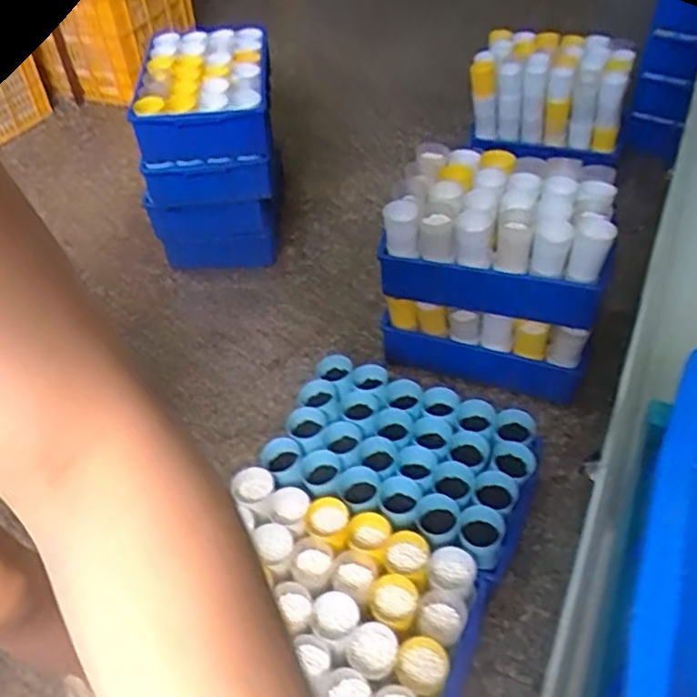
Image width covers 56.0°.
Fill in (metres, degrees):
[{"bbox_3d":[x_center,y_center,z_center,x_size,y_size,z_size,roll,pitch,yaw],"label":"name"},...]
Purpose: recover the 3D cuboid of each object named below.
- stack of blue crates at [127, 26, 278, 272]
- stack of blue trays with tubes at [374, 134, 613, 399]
[{"bbox_3d":[-0.290,-0.411,1.457,0.262,0.432,0.330,-4,46,0],"label":"stack of blue crates"},{"bbox_3d":[0.272,-0.153,1.268,0.380,0.361,0.276,9,48,12],"label":"stack of blue trays with tubes"}]

